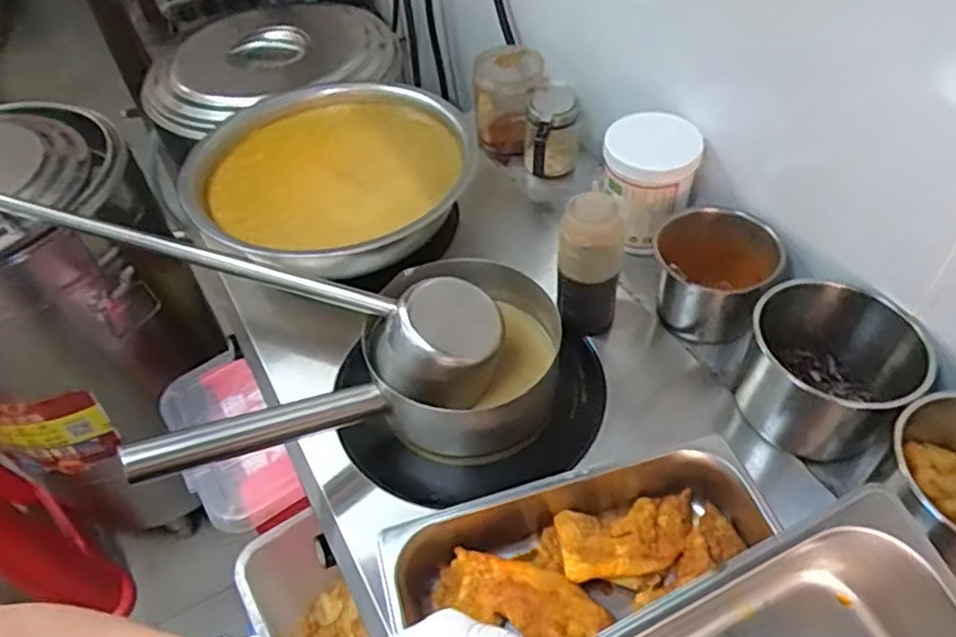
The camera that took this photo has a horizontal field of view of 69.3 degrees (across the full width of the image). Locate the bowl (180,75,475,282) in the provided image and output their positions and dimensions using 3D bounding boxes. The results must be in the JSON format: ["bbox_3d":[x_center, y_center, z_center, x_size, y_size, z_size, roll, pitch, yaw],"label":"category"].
[{"bbox_3d":[-0.177,-0.175,0.857,0.319,0.096,0.311,-2,49,3],"label":"bowl"}]

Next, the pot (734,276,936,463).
[{"bbox_3d":[0.347,0.052,0.691,0.122,0.138,0.154,-34,55,-23],"label":"pot"}]

